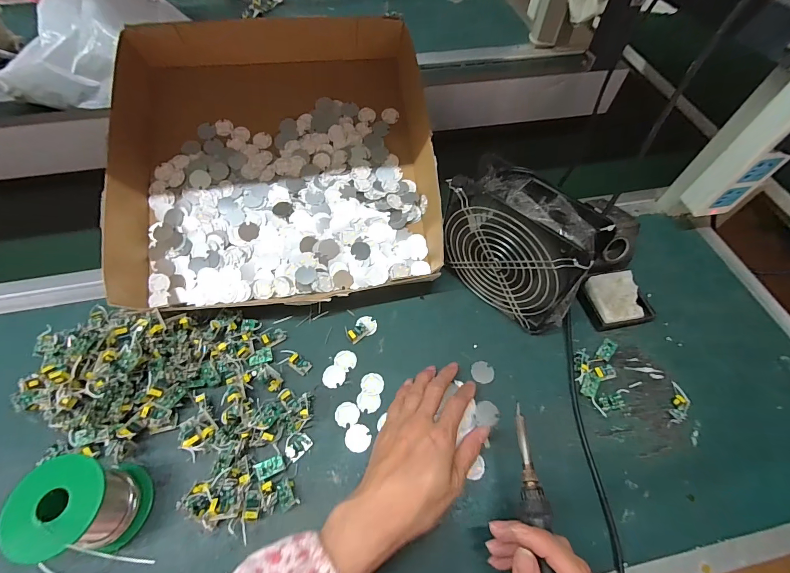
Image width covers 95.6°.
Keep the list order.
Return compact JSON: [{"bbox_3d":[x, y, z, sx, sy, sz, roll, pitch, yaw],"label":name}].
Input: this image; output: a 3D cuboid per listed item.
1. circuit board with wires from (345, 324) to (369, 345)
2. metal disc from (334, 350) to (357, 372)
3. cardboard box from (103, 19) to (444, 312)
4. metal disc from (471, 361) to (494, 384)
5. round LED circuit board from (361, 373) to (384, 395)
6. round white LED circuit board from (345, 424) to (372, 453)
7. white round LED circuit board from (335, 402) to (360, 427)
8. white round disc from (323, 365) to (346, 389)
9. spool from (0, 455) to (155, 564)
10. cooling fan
[{"bbox_3d":[-0.044,0.051,0.413,0.024,0.013,0.019,-34,66,-20],"label":"circuit board with wires"},{"bbox_3d":[-0.054,0.082,0.400,0.025,0.004,0.022,30,63,15],"label":"metal disc"},{"bbox_3d":[-0.144,-0.172,0.465,0.380,0.145,0.396,-4,59,-4],"label":"cardboard box"},{"bbox_3d":[0.096,0.095,0.394,0.025,0.004,0.024,1,59,-2],"label":"metal disc"},{"bbox_3d":[-0.024,0.105,0.385,0.024,0.004,0.024,1,59,-2],"label":"round LED circuit board"},{"bbox_3d":[-0.037,0.151,0.357,0.025,0.004,0.026,1,59,-2],"label":"round white LED circuit board"},{"bbox_3d":[-0.049,0.132,0.370,0.024,0.004,0.024,1,59,-2],"label":"white round LED circuit board"},{"bbox_3d":[-0.066,0.098,0.391,0.024,0.004,0.025,1,59,-2],"label":"white round disc"},{"bbox_3d":[-0.254,0.180,0.294,0.065,0.073,0.065,1,59,-2],"label":"spool"},{"bbox_3d":[0.128,-0.039,0.389,0.155,0.152,0.058,40,66,20],"label":"cooling fan"}]

